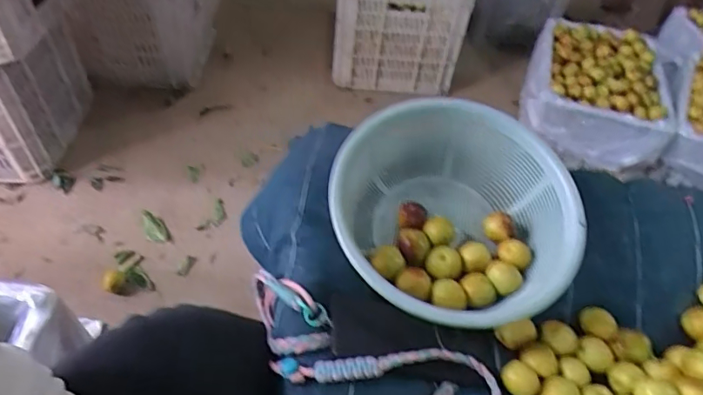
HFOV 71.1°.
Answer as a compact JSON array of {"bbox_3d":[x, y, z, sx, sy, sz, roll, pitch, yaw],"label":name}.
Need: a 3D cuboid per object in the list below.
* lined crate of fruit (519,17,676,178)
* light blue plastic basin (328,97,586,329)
[{"bbox_3d":[0.573,-0.255,1.180,0.305,0.165,0.352,17,48,11],"label":"lined crate of fruit"},{"bbox_3d":[0.102,0.022,0.528,0.244,0.106,0.244,2,60,-3],"label":"light blue plastic basin"}]

